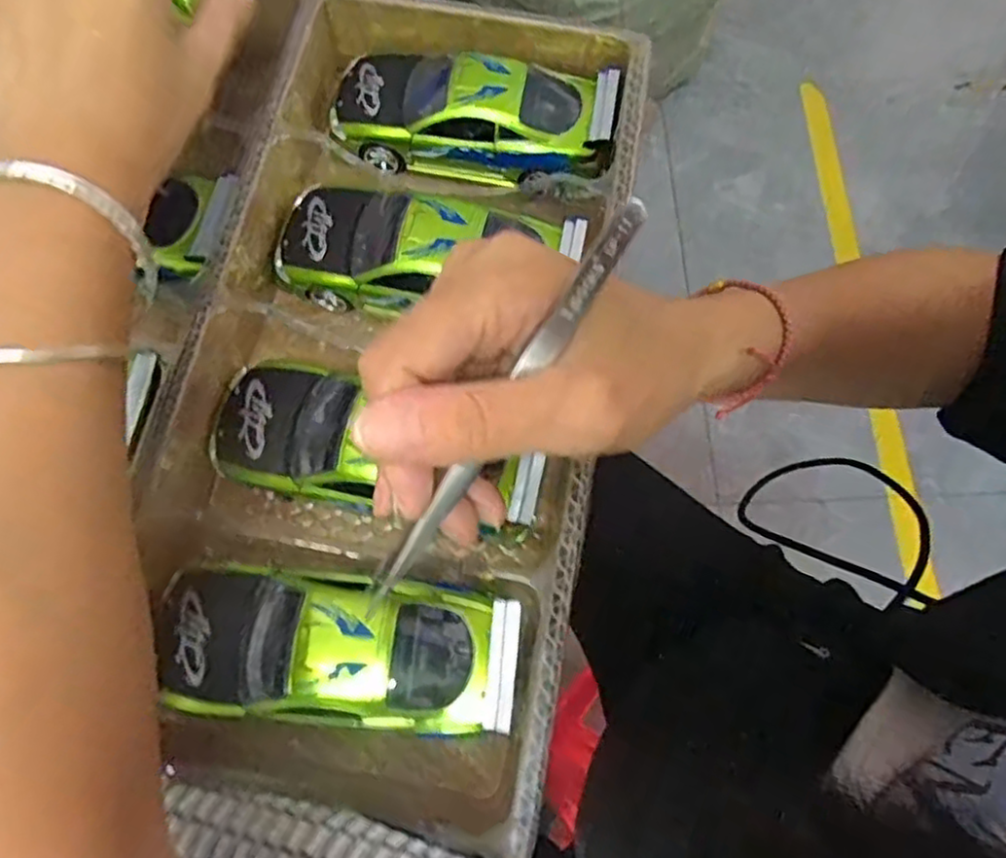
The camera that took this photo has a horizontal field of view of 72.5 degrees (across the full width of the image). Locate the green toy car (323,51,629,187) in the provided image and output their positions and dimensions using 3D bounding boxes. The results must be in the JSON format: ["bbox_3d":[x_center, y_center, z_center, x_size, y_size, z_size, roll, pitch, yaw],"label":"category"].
[{"bbox_3d":[-0.013,-0.146,0.315,0.127,0.035,0.050,11,73,3],"label":"green toy car"}]

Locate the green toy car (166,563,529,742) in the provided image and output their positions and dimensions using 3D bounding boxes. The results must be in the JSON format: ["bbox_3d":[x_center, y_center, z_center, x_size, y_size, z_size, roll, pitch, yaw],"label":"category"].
[{"bbox_3d":[-0.057,0.076,0.237,0.121,0.029,0.048,5,73,1],"label":"green toy car"}]

